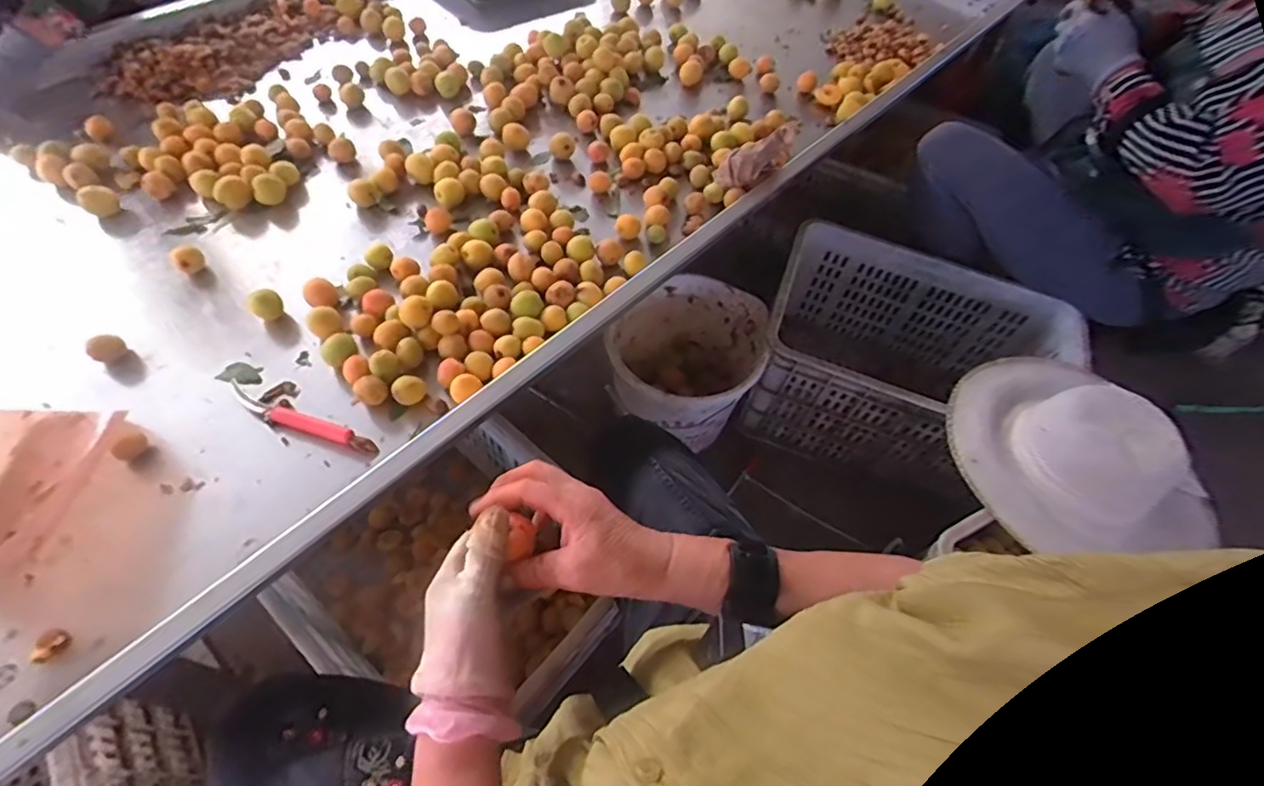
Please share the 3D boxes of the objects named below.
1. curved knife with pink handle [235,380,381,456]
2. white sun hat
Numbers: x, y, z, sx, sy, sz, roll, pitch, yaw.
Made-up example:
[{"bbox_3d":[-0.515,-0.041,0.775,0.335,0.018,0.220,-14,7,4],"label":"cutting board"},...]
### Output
[{"bbox_3d":[-0.377,0.029,0.657,0.198,0.012,0.027,19,58,11],"label":"curved knife with pink handle"},{"bbox_3d":[0.632,0.066,0.834,0.298,0.114,0.311,2,57,-4],"label":"white sun hat"}]

